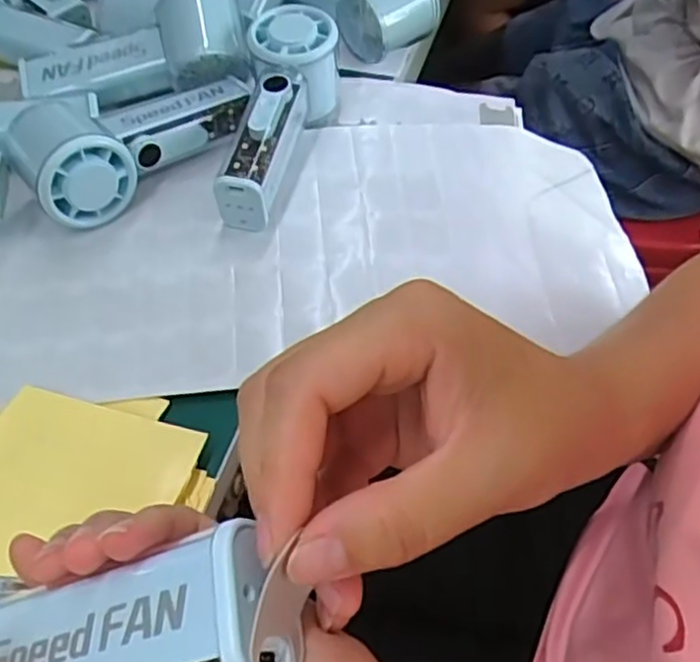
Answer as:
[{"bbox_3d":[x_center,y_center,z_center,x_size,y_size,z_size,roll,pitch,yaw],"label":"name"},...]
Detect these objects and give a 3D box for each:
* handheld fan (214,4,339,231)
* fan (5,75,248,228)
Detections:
[{"bbox_3d":[-0.044,-0.134,0.432,0.060,0.056,0.146,3,53,5],"label":"handheld fan"},{"bbox_3d":[-0.145,-0.133,0.439,0.088,0.052,0.154,33,62,25],"label":"fan"}]

